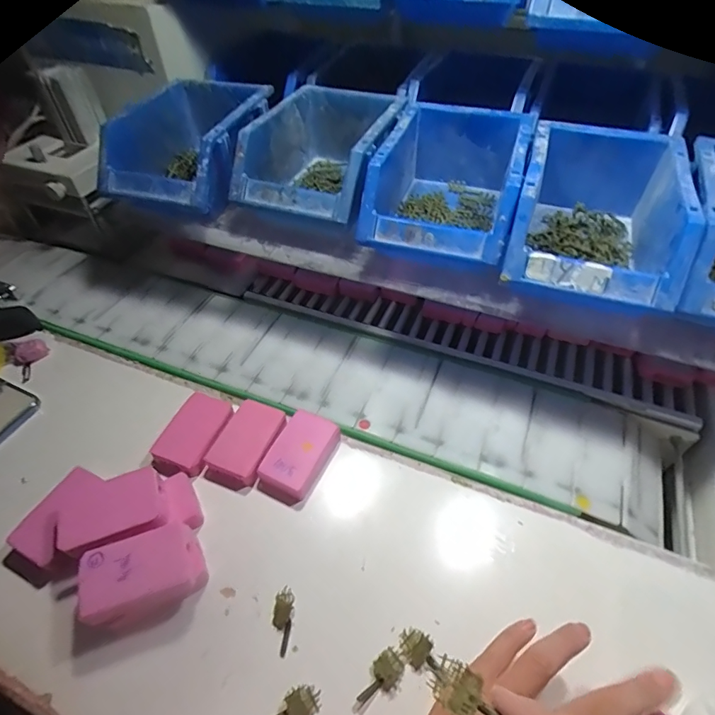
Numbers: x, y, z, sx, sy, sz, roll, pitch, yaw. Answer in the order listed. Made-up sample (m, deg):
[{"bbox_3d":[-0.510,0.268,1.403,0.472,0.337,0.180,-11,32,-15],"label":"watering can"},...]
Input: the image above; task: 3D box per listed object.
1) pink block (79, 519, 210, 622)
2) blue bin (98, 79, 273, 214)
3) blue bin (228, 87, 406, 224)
[{"bbox_3d":[-0.151,0.157,0.322,0.078,0.042,0.048,-17,49,-16],"label":"pink block"},{"bbox_3d":[-0.173,-0.226,0.481,0.140,0.074,0.177,14,50,13],"label":"blue bin"},{"bbox_3d":[-0.034,-0.203,0.458,0.124,0.075,0.183,13,50,12],"label":"blue bin"}]

